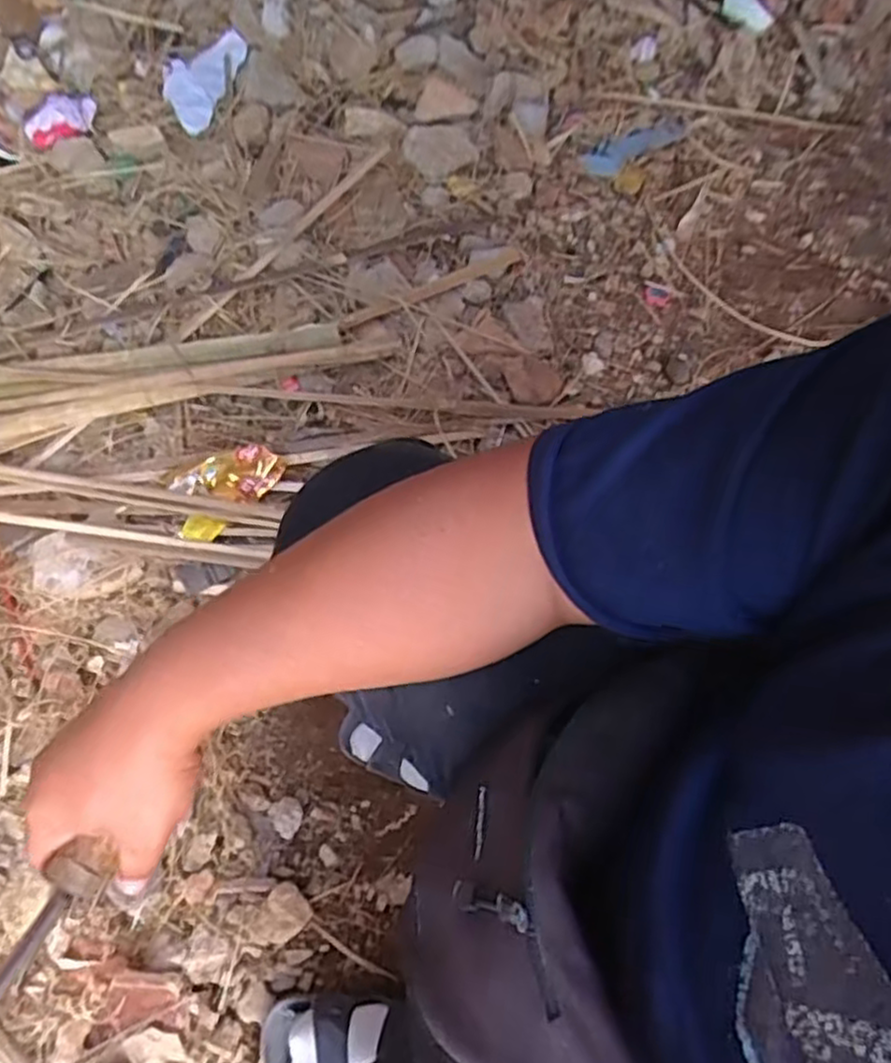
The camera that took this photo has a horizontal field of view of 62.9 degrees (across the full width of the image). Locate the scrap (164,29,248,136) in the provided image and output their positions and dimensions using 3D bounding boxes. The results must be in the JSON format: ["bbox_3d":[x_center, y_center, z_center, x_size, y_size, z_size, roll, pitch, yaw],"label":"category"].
[{"bbox_3d":[-0.376,-0.699,1.101,0.113,0.020,0.209,17,68,4],"label":"scrap"}]

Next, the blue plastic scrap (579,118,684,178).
[{"bbox_3d":[0.283,-0.589,1.099,0.193,0.011,0.063,-38,75,-16],"label":"blue plastic scrap"}]

